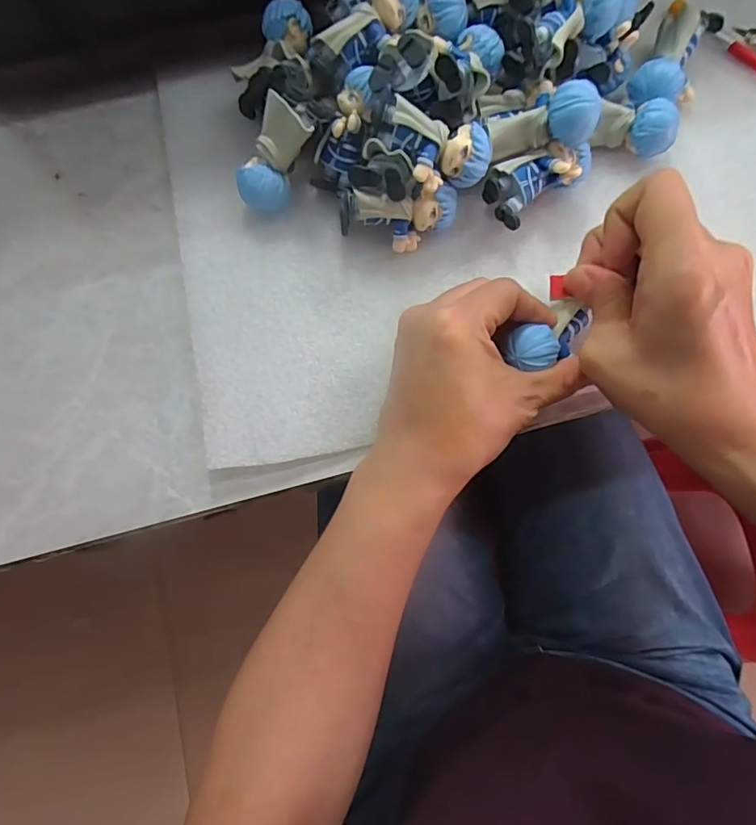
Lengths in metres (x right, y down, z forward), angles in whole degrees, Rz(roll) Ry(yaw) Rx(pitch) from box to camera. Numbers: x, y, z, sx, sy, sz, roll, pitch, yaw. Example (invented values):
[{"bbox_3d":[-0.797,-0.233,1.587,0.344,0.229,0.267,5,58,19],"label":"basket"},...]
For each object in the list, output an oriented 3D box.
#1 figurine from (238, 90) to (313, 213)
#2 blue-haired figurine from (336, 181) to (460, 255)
[{"bbox_3d":[-0.051,-0.134,0.270,0.025,0.027,0.053,36,124,8],"label":"figurine"},{"bbox_3d":[0.011,-0.104,0.272,0.061,0.035,0.024,-3,78,0],"label":"blue-haired figurine"}]

